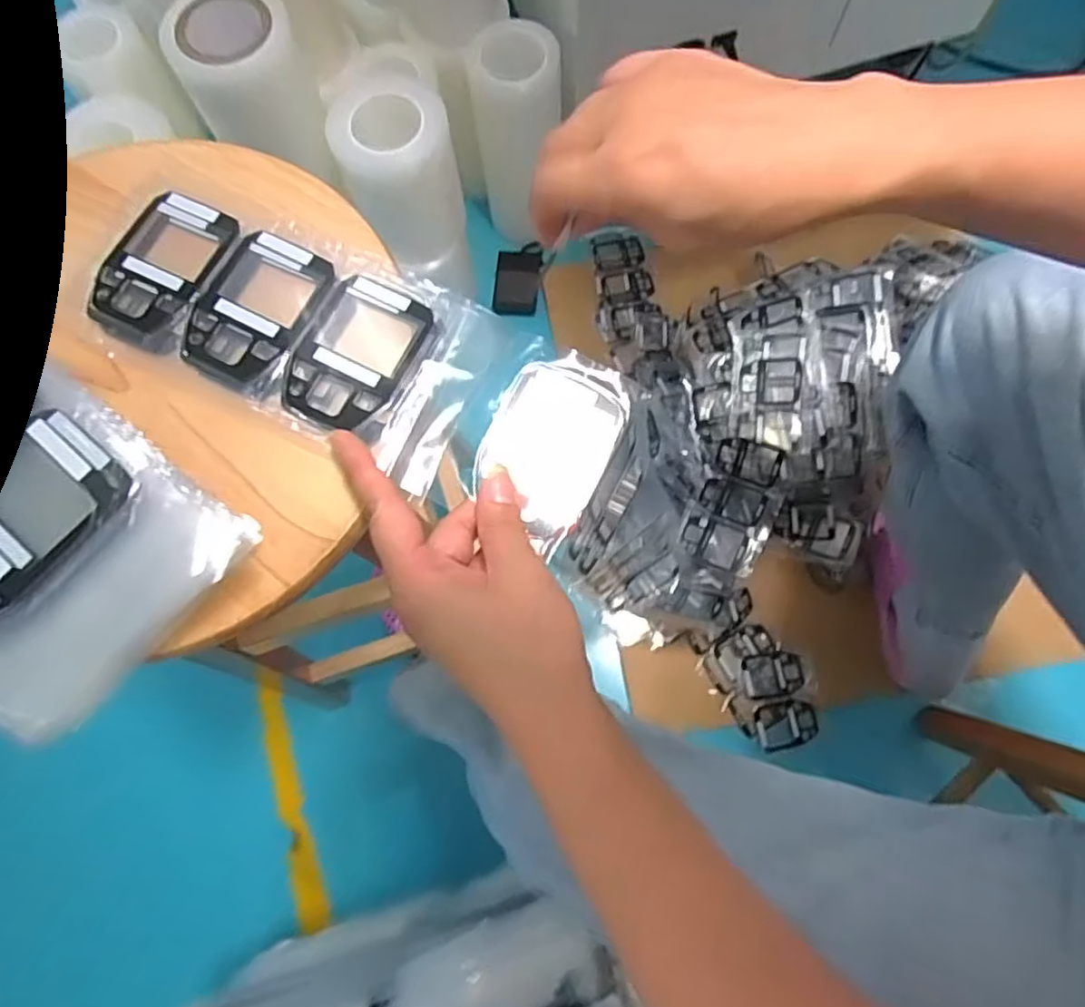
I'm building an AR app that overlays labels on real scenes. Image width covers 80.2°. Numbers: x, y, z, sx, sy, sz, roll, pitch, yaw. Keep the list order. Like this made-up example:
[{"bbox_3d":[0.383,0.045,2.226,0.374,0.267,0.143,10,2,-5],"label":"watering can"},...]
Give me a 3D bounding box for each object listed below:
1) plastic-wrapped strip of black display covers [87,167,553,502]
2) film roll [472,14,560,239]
[{"bbox_3d":[-0.124,-0.093,0.335,0.226,0.018,0.100,26,77,6],"label":"plastic-wrapped strip of black display covers"},{"bbox_3d":[-0.030,-0.507,0.917,0.116,0.271,0.114,-4,74,1],"label":"film roll"}]

